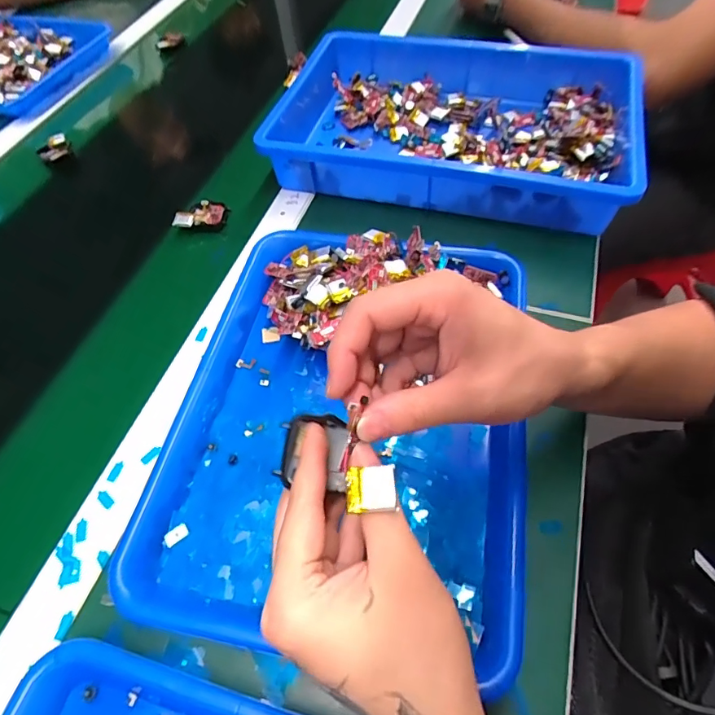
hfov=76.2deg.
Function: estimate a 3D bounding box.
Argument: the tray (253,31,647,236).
[{"bbox_3d":[0.093,-0.276,0.528,0.403,0.065,0.265,12,59,12],"label":"tray"}]

